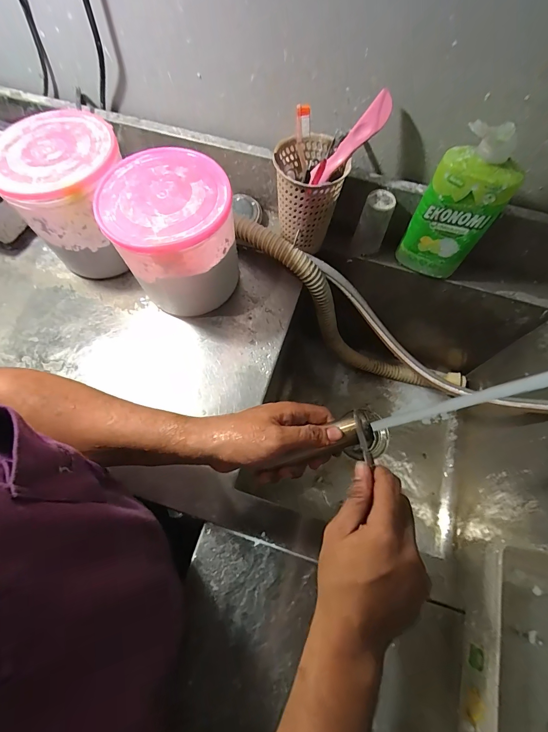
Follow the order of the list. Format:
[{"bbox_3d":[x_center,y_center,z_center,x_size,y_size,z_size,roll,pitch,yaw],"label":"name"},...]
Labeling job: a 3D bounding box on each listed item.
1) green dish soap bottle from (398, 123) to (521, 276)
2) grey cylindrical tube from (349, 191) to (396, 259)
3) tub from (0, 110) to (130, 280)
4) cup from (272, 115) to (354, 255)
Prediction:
[{"bbox_3d":[0.244,-0.205,0.460,0.093,0.212,0.035,14,65,6],"label":"green dish soap bottle"},{"bbox_3d":[0.152,-0.214,0.529,0.045,0.097,0.037,25,67,11],"label":"grey cylindrical tube"},{"bbox_3d":[-0.278,-0.232,0.503,0.148,0.172,0.168,-20,66,-10],"label":"tub"},{"bbox_3d":[0.050,-0.244,0.504,0.091,0.139,0.093,1,67,-1],"label":"cup"}]

